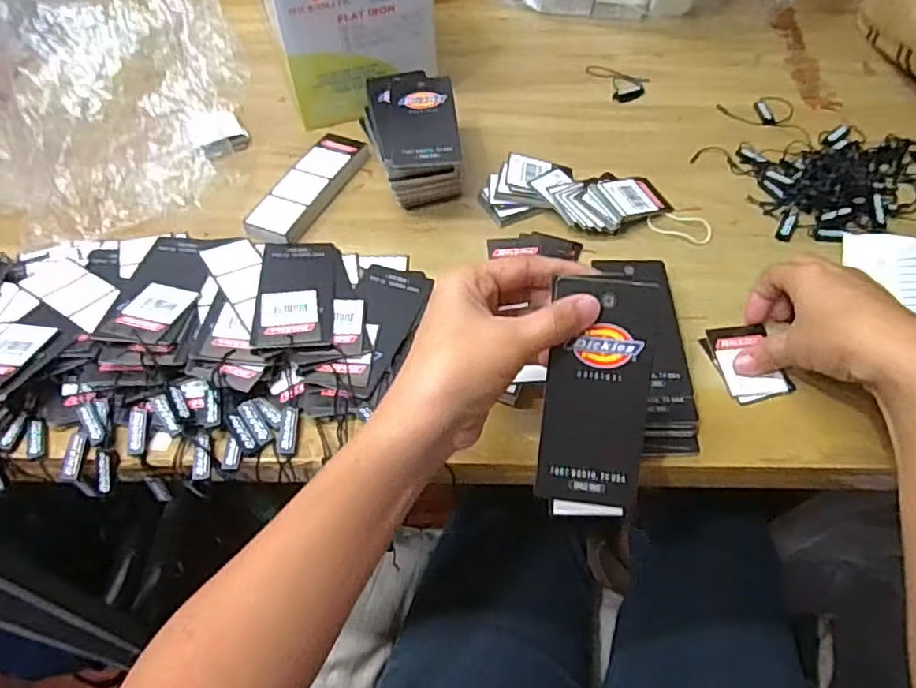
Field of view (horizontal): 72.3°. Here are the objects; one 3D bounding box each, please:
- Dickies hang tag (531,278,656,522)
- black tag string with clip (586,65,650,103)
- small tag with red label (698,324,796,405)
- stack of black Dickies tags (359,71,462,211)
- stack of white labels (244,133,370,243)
[{"bbox_3d":[0.067,0.028,0.306,0.049,0.007,0.117,5,96,4],"label":"Dickies hang tag"},{"bbox_3d":[0.152,-0.247,0.581,0.044,0.006,0.064,-18,54,-12],"label":"black tag string with clip"},{"bbox_3d":[0.179,0.010,0.388,0.042,0.007,0.054,-10,53,-6],"label":"small tag with red label"},{"bbox_3d":[-0.034,-0.159,0.490,0.071,0.049,0.115,-11,53,-7],"label":"stack of black Dickies tags"},{"bbox_3d":[-0.115,-0.122,0.484,0.039,0.010,0.120,20,55,16],"label":"stack of white labels"}]

